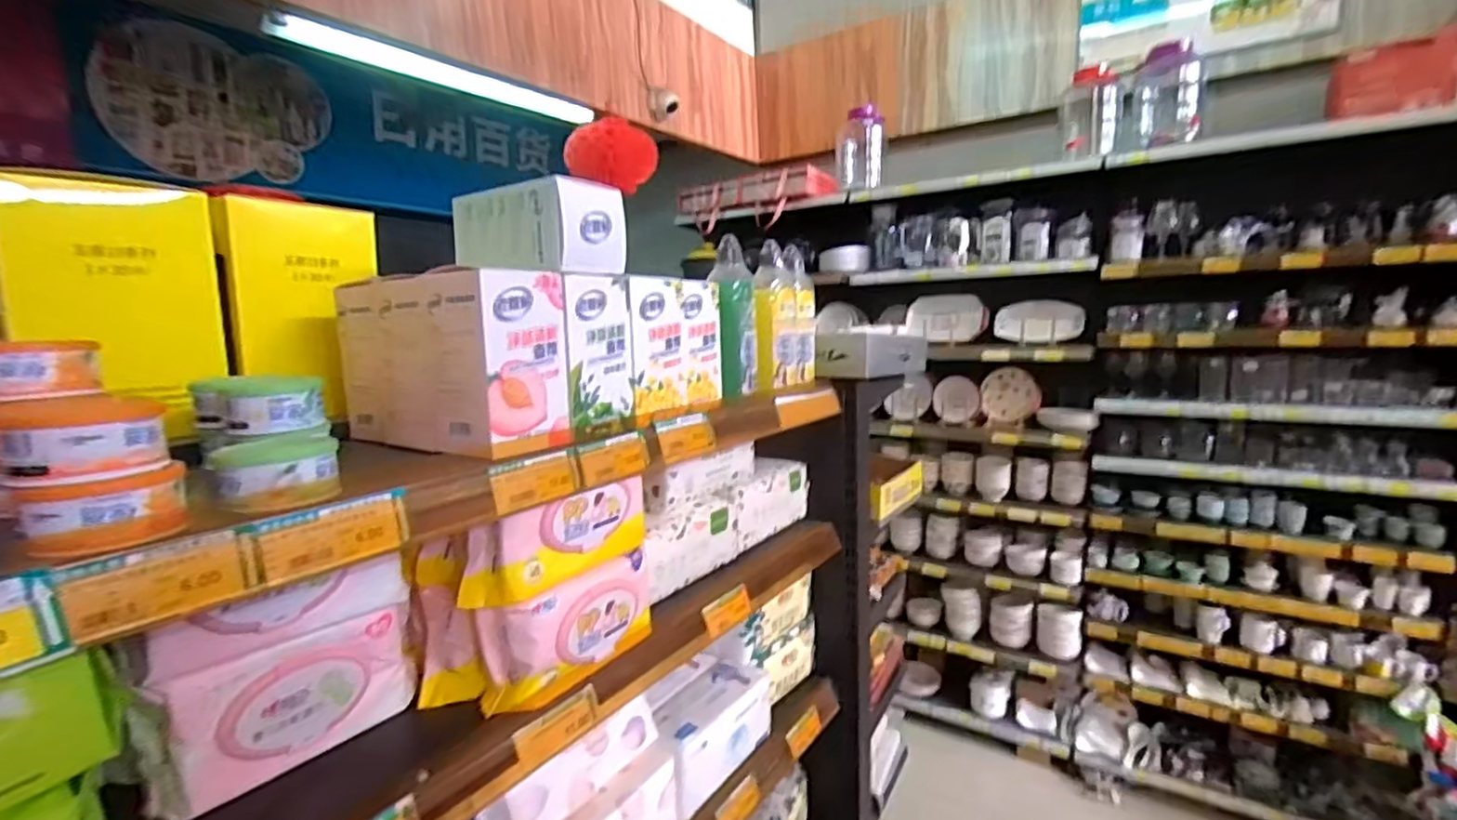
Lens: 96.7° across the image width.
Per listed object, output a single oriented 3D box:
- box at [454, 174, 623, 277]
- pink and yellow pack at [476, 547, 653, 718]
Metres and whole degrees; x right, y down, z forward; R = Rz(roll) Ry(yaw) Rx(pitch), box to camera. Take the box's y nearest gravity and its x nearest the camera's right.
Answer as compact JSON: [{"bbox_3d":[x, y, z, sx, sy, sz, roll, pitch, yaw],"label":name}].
[{"bbox_3d":[-0.186,-0.173,0.636,0.156,0.080,0.095,3,10,35],"label":"box"},{"bbox_3d":[-0.148,0.201,0.620,0.063,0.091,0.182,3,10,35],"label":"pink and yellow pack"}]

